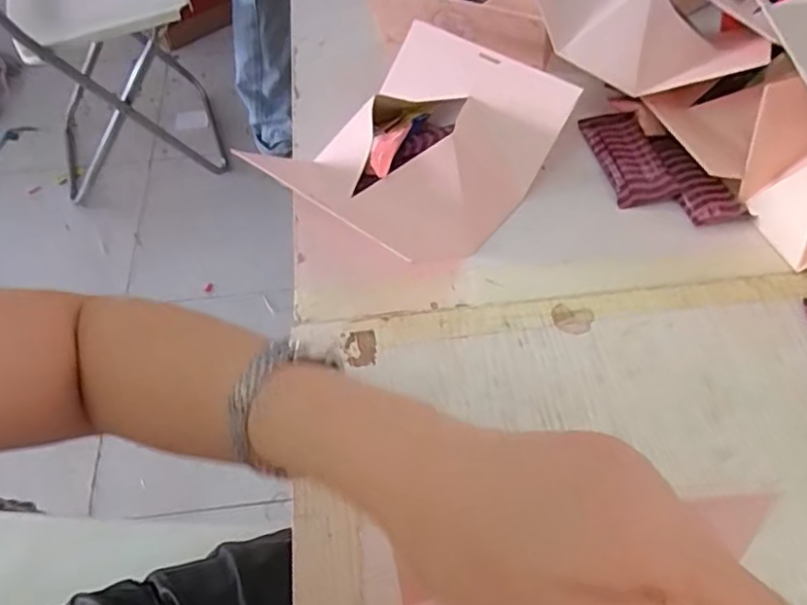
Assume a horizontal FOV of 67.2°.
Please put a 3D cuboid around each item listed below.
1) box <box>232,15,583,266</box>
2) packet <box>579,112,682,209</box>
[{"bbox_3d":[0.007,-0.111,0.449,0.159,0.057,0.197,31,63,22],"label":"box"},{"bbox_3d":[0.176,-0.113,0.475,0.044,0.012,0.092,-11,56,-4],"label":"packet"}]

